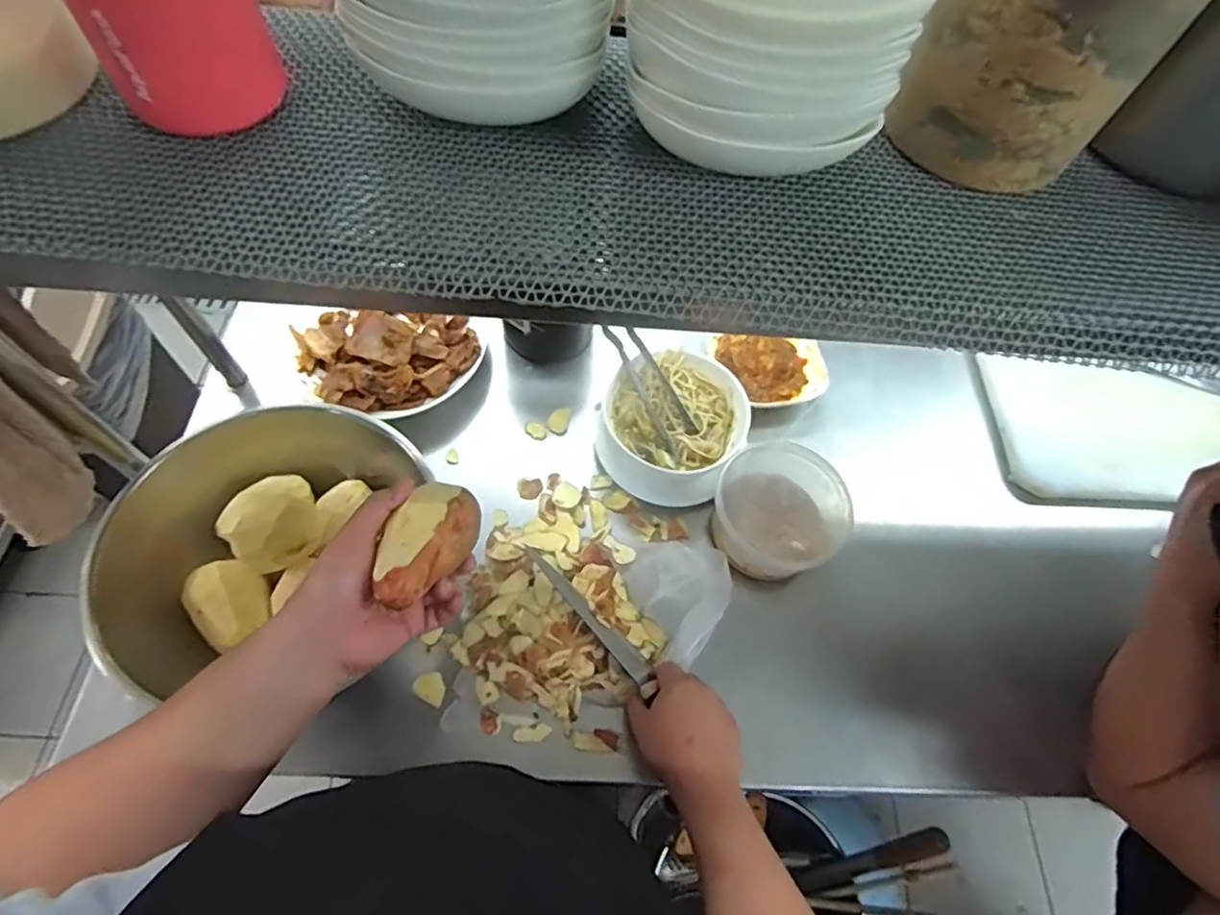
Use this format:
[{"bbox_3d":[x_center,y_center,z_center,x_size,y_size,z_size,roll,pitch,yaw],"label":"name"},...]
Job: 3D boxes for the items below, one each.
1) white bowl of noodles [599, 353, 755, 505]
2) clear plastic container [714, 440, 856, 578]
[{"bbox_3d":[0.075,-0.039,0.753,0.163,0.069,0.170,2,62,-3],"label":"white bowl of noodles"},{"bbox_3d":[0.199,0.055,0.716,0.148,0.069,0.170,32,64,12],"label":"clear plastic container"}]

